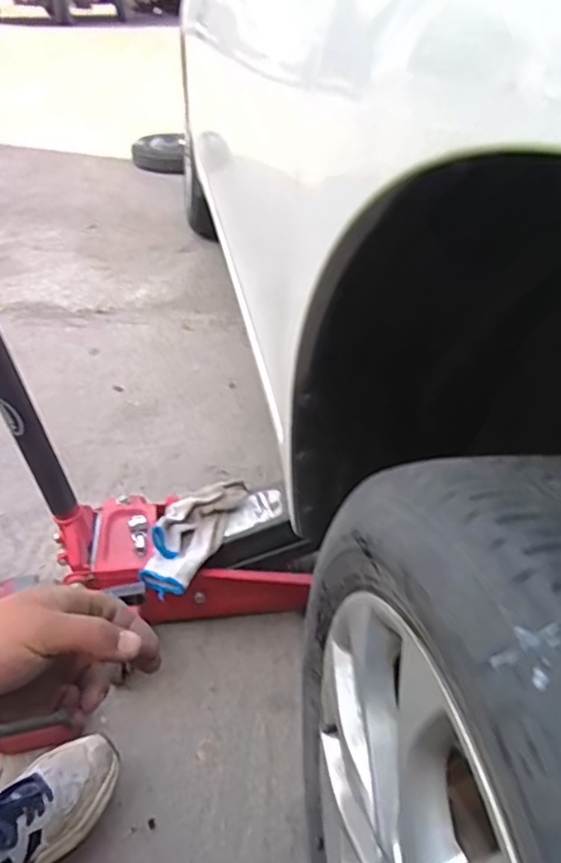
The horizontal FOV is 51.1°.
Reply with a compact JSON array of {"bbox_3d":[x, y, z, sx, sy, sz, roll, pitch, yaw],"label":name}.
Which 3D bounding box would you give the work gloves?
[{"bbox_3d":[-0.137,0.149,0.919,0.096,0.037,0.220,18,52,22],"label":"work gloves"}]

